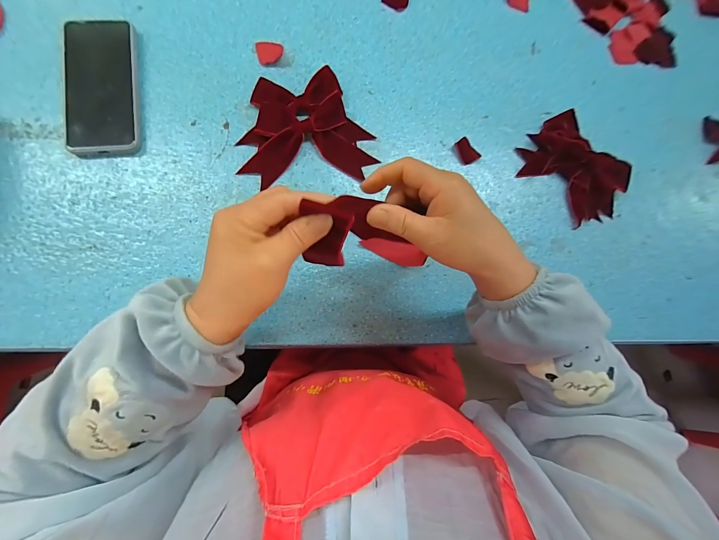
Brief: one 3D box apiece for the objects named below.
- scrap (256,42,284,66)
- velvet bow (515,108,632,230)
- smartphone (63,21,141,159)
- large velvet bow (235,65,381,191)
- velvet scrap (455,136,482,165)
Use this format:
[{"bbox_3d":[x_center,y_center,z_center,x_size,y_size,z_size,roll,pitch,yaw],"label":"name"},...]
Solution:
[{"bbox_3d":[-0.115,-0.282,0.402,0.034,0.005,0.032,1,83,-6],"label":"scrap"},{"bbox_3d":[0.298,-0.137,0.411,0.122,0.040,0.152,-37,88,-9],"label":"velvet bow"},{"bbox_3d":[-0.306,-0.214,0.367,0.081,0.017,0.159,-3,84,-7],"label":"smartphone"},{"bbox_3d":[-0.068,-0.177,0.385,0.158,0.023,0.129,-9,84,-7],"label":"large velvet bow"},{"bbox_3d":[0.143,-0.159,0.414,0.026,0.004,0.034,-35,88,-9],"label":"velvet scrap"}]

